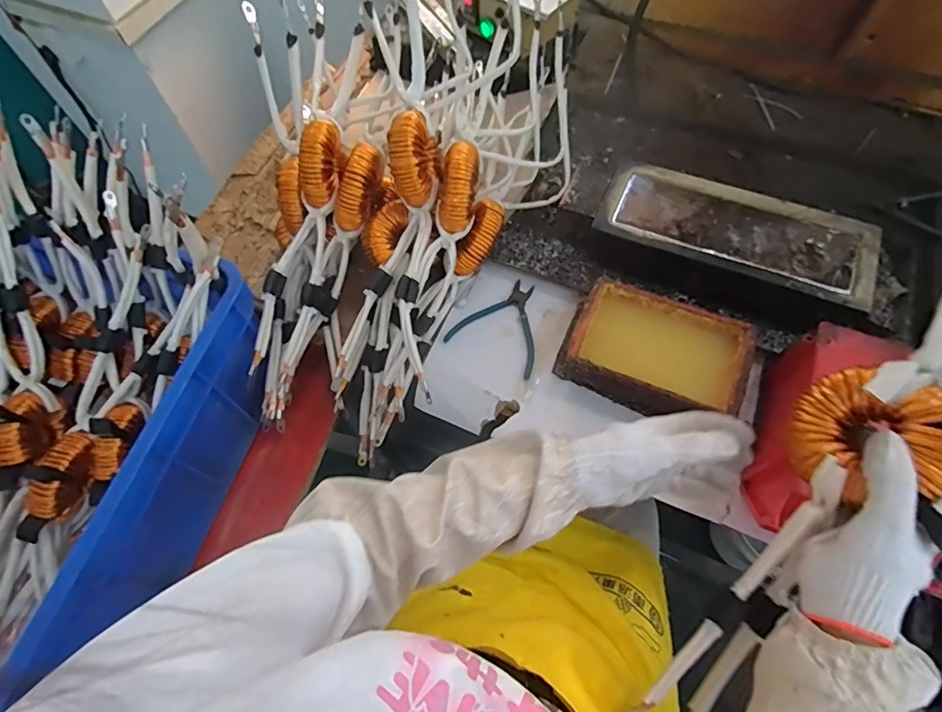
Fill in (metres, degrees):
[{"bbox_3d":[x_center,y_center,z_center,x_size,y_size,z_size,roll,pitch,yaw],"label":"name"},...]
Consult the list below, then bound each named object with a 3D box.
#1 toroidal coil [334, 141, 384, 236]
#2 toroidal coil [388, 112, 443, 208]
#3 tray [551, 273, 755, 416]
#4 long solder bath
[{"bbox_3d":[-0.143,-0.222,0.678,0.044,0.092,0.100,20,65,12],"label":"toroidal coil"},{"bbox_3d":[-0.069,-0.248,0.635,0.057,0.081,0.089,-4,62,1],"label":"toroidal coil"},{"bbox_3d":[0.227,0.001,0.631,0.219,0.065,0.150,28,67,16],"label":"tray"},{"bbox_3d":[0.360,-0.140,0.686,0.380,0.085,0.150,24,66,14],"label":"long solder bath"}]

